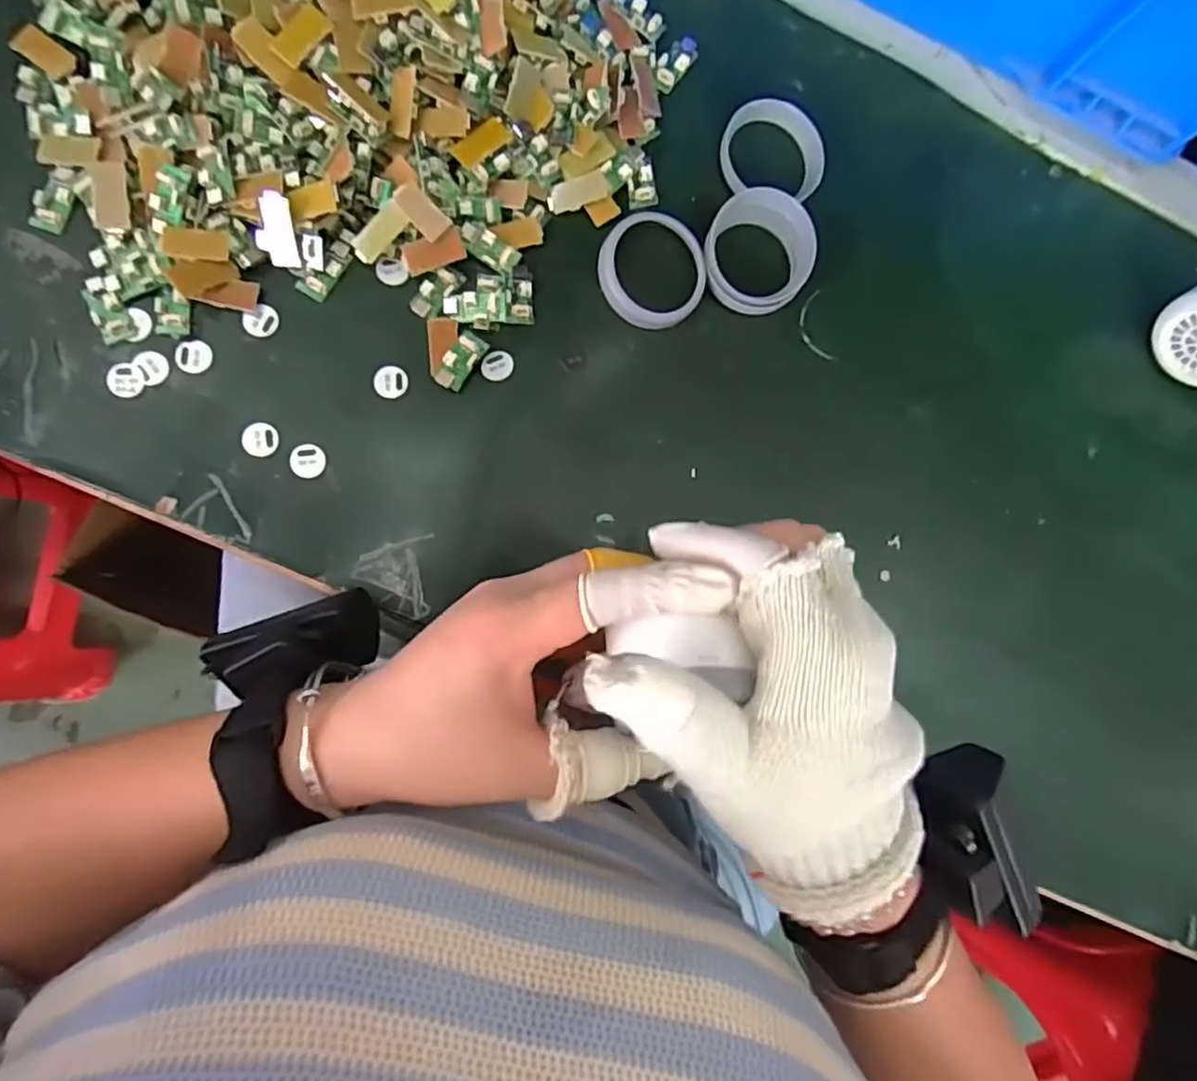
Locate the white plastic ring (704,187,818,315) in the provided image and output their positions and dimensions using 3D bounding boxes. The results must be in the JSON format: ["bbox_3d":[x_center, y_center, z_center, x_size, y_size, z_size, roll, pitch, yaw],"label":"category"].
[{"bbox_3d":[0.088,-0.158,0.354,0.058,0.026,0.058,1,84,-7],"label":"white plastic ring"}]

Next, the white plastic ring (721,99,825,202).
[{"bbox_3d":[0.098,-0.218,0.363,0.058,0.013,0.053,1,84,-7],"label":"white plastic ring"}]

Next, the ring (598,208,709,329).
[{"bbox_3d":[0.030,-0.144,0.346,0.058,0.010,0.059,1,84,-7],"label":"ring"}]

